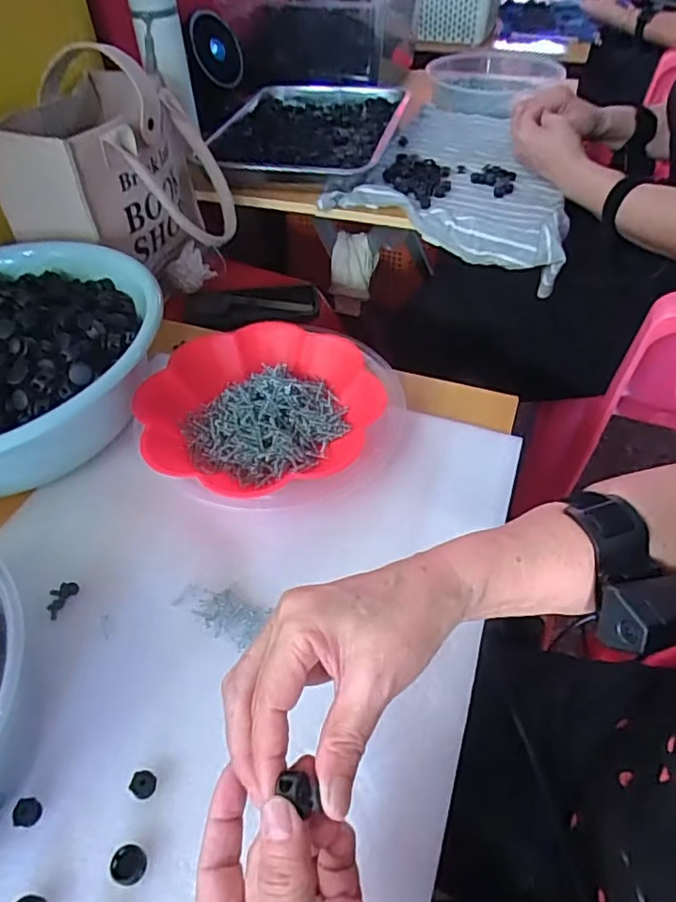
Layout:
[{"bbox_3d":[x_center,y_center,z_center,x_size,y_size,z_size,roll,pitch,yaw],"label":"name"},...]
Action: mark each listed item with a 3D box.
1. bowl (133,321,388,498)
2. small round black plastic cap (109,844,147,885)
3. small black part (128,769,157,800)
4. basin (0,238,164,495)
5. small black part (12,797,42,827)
[{"bbox_3d":[-0.068,-0.036,0.513,0.205,0.053,0.180,-13,49,-11],"label":"bowl"},{"bbox_3d":[-0.114,0.225,0.312,0.017,0.009,0.017,0,47,1],"label":"small round black plastic cap"},{"bbox_3d":[-0.115,0.196,0.338,0.014,0.010,0.014,0,47,1],"label":"small black part"},{"bbox_3d":[-0.304,-0.074,0.501,0.267,0.084,0.273,0,47,1],"label":"basin"},{"bbox_3d":[-0.178,0.207,0.329,0.015,0.004,0.014,0,47,1],"label":"small black part"}]

